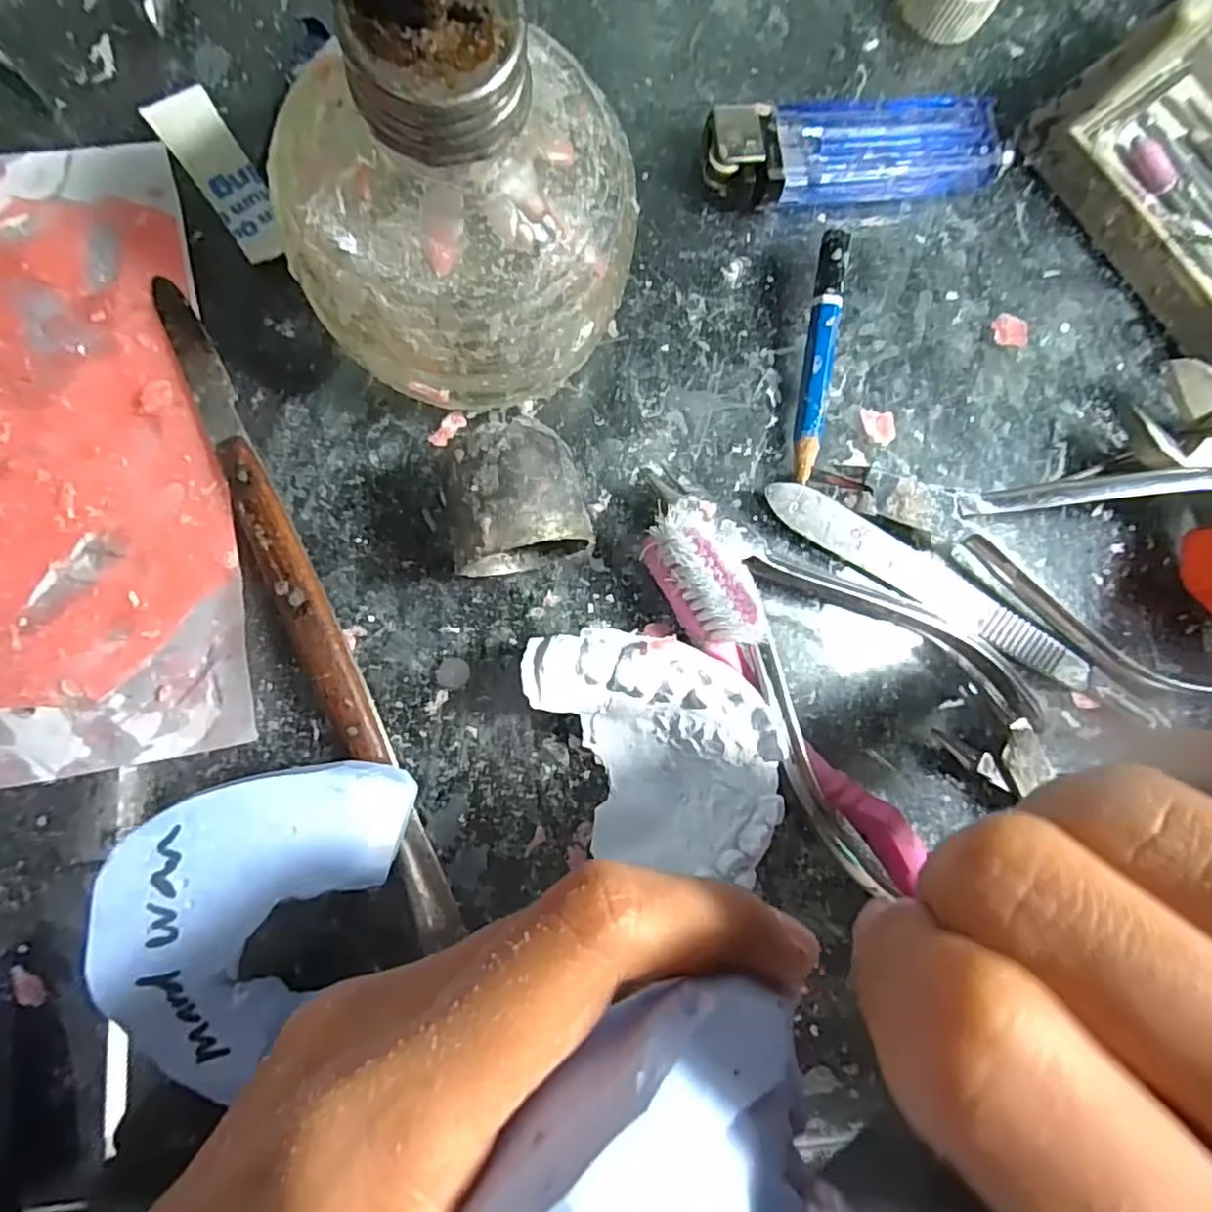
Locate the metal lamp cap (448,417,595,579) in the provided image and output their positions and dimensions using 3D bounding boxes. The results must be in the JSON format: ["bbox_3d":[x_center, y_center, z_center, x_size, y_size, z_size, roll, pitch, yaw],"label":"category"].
[{"bbox_3d":[-0.020,-0.024,0.159,0.030,0.032,0.030,-2,85,-8],"label":"metal lamp cap"}]

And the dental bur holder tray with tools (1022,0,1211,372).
[{"bbox_3d":[0.178,-0.121,0.186,0.063,0.043,0.089,-37,91,-9],"label":"dental bur holder tray with tools"}]

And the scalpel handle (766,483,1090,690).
[{"bbox_3d":[0.088,-0.006,0.184,0.099,0.005,0.012,31,82,-4],"label":"scalpel handle"}]

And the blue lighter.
[{"bbox_3d":[0.069,-0.123,0.188,0.086,0.013,0.027,-10,87,-8],"label":"blue lighter"}]

